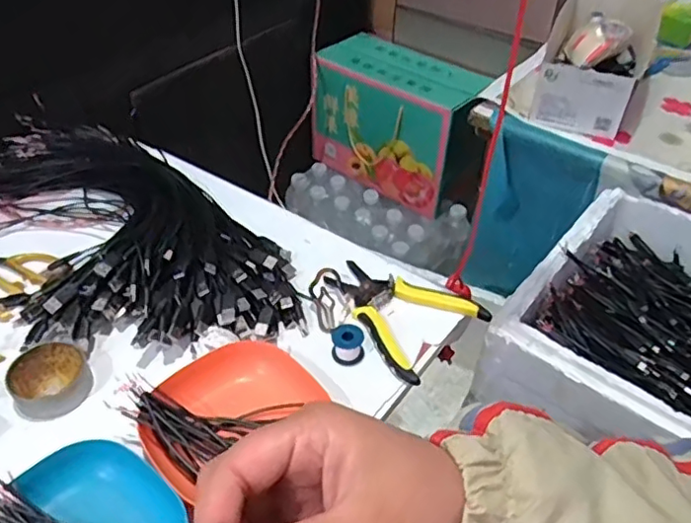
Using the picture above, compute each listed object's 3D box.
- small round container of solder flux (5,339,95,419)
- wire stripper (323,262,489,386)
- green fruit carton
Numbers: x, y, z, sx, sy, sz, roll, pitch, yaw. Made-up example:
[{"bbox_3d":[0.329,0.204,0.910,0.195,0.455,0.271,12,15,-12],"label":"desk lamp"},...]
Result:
[{"bbox_3d":[-0.258,0.103,0.530,0.063,0.023,0.067,1,43,-1],"label":"small round container of solder flux"},{"bbox_3d":[0.047,0.045,0.605,0.153,0.015,0.113,34,52,29],"label":"wire stripper"},{"bbox_3d":[0.108,-0.281,1.222,0.324,0.238,0.167,33,51,29],"label":"green fruit carton"}]

